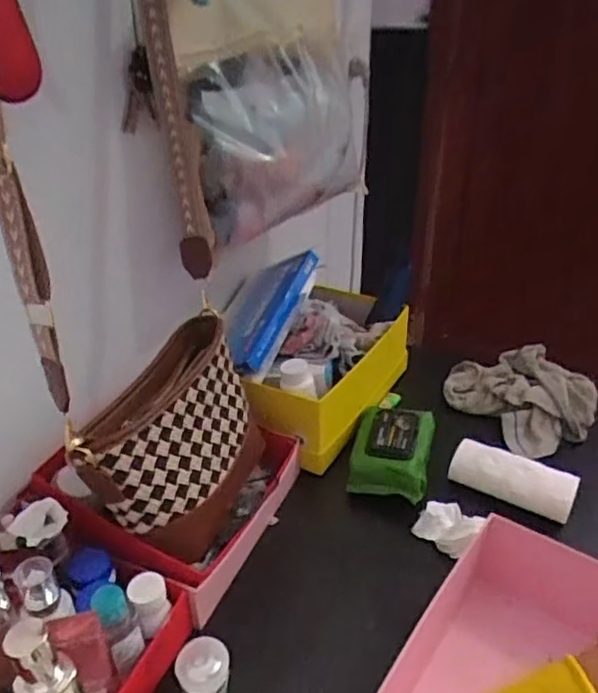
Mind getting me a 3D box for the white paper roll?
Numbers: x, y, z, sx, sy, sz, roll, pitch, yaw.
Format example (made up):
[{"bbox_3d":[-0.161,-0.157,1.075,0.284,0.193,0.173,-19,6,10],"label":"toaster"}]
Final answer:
[{"bbox_3d":[0.271,0.164,0.778,0.151,0.045,0.060,14,33,24],"label":"white paper roll"}]

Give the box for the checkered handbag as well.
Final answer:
[{"bbox_3d":[-0.126,0.105,0.672,0.080,0.204,0.232,-7,29,36],"label":"checkered handbag"}]

